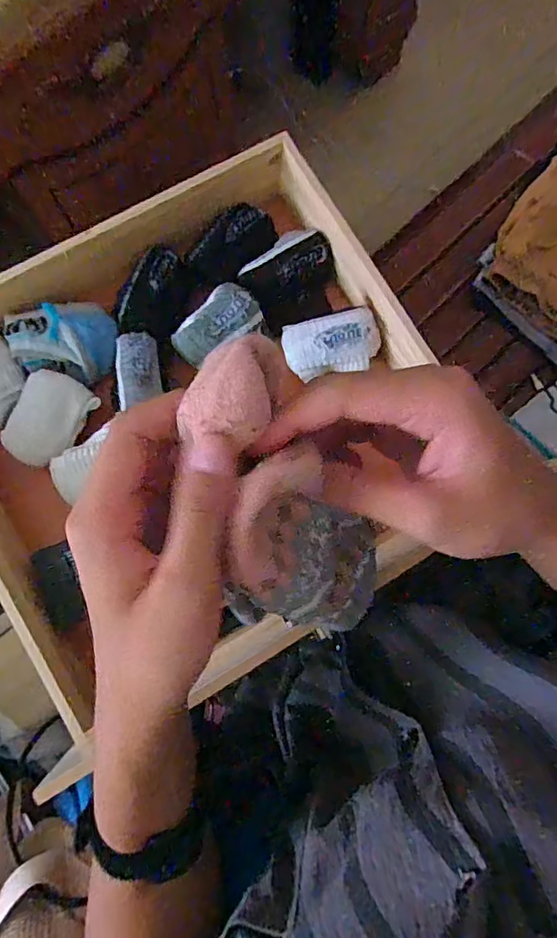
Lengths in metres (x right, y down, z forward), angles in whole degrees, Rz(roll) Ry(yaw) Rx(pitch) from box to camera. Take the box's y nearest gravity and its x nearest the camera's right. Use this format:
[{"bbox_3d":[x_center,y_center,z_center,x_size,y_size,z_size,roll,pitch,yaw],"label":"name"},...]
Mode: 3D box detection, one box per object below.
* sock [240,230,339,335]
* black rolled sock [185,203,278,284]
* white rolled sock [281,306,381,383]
[{"bbox_3d":[0.015,-0.187,0.494,0.087,0.036,0.077,-30,80,-5],"label":"sock"},{"bbox_3d":[-0.044,-0.219,0.495,0.089,0.033,0.042,-42,81,-7],"label":"black rolled sock"},{"bbox_3d":[0.052,-0.120,0.476,0.090,0.033,0.052,-12,79,-1],"label":"white rolled sock"}]

